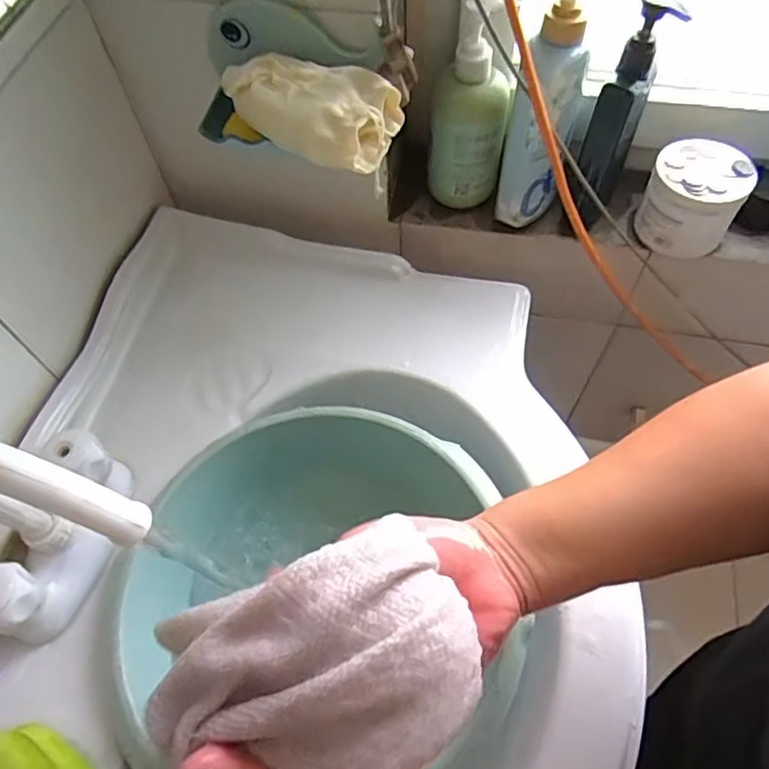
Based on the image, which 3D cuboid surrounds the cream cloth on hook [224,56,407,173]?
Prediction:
[{"bbox_3d":[-0.052,-0.205,0.442,0.126,0.034,0.068,31,63,18],"label":"cream cloth on hook"}]

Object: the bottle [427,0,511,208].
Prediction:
[{"bbox_3d":[0.076,-0.241,0.547,0.066,0.175,0.056,4,58,3],"label":"bottle"}]

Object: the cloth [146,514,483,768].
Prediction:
[{"bbox_3d":[-0.032,0.133,0.278,0.150,0.046,0.098,-21,60,-12],"label":"cloth"}]

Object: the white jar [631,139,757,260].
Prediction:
[{"bbox_3d":[0.285,-0.171,0.564,0.080,0.076,0.081,0,58,0],"label":"white jar"}]

